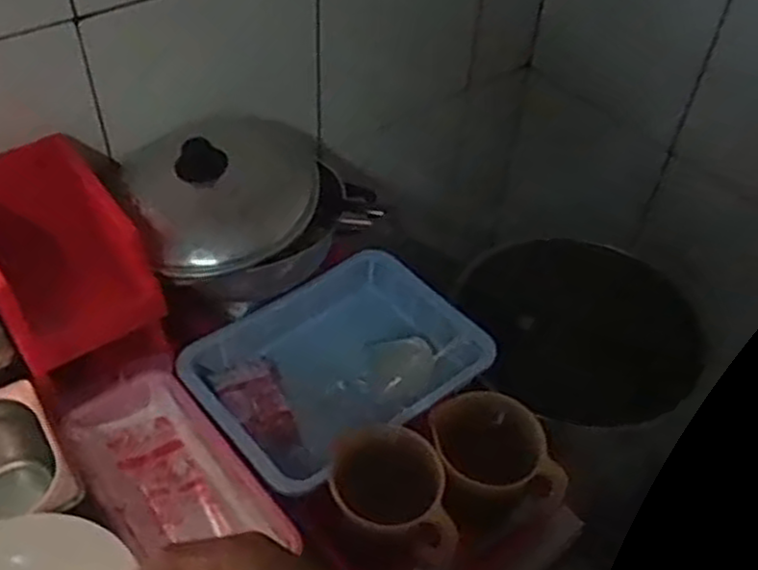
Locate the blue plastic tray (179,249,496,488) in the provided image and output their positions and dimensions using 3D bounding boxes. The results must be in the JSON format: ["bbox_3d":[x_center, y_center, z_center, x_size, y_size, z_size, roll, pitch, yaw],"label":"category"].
[{"bbox_3d":[-0.051,0.090,0.868,0.295,0.076,0.232,-26,53,-26],"label":"blue plastic tray"}]

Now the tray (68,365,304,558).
[{"bbox_3d":[-0.199,0.189,0.741,0.120,0.045,0.230,-30,55,-29],"label":"tray"}]

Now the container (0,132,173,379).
[{"bbox_3d":[-0.319,-0.033,0.767,0.149,0.126,0.198,-22,51,-23],"label":"container"}]

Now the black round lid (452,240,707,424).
[{"bbox_3d":[0.314,0.070,1.198,0.307,0.312,0.017,-23,1,17],"label":"black round lid"}]

